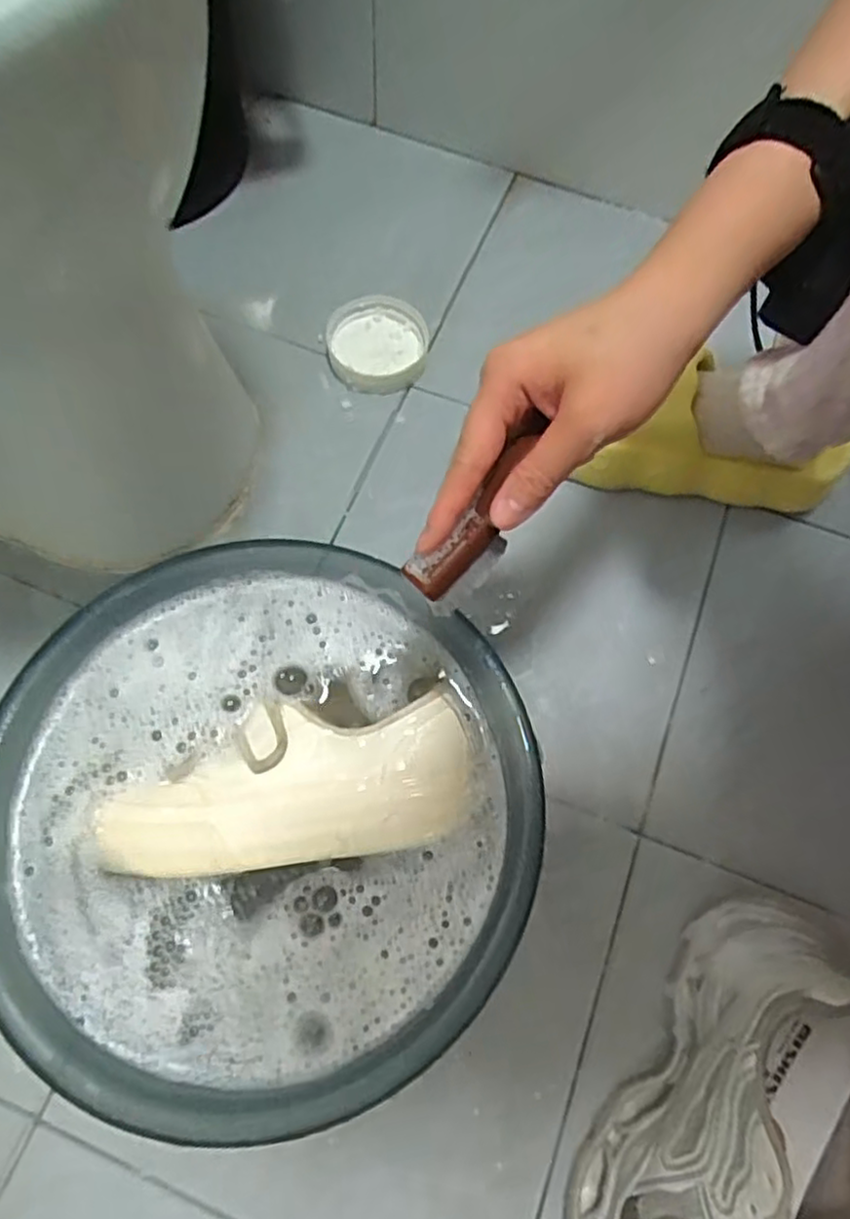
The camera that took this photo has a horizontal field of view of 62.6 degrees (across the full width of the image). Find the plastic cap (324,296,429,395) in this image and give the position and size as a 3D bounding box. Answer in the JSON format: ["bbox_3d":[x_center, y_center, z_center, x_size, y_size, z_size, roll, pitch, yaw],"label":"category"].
[{"bbox_3d":[-0.045,-0.243,0.643,0.091,0.028,0.089,1,68,-2],"label":"plastic cap"}]

